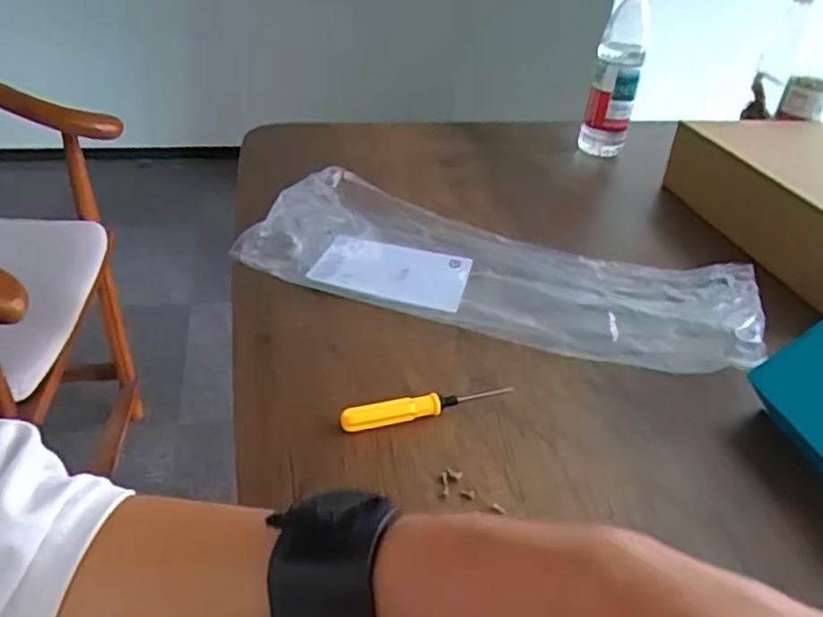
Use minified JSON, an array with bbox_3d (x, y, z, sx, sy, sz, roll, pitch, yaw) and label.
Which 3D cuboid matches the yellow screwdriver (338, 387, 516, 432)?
[{"bbox_3d":[0.013,0.069,0.467,0.128,0.018,0.013,-9,35,-18],"label":"yellow screwdriver"}]

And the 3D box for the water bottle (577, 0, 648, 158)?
[{"bbox_3d":[0.278,-0.319,0.901,0.062,0.220,0.077,13,32,16],"label":"water bottle"}]

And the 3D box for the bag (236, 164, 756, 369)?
[{"bbox_3d":[0.079,-0.041,0.621,0.451,0.050,0.186,12,32,15],"label":"bag"}]

